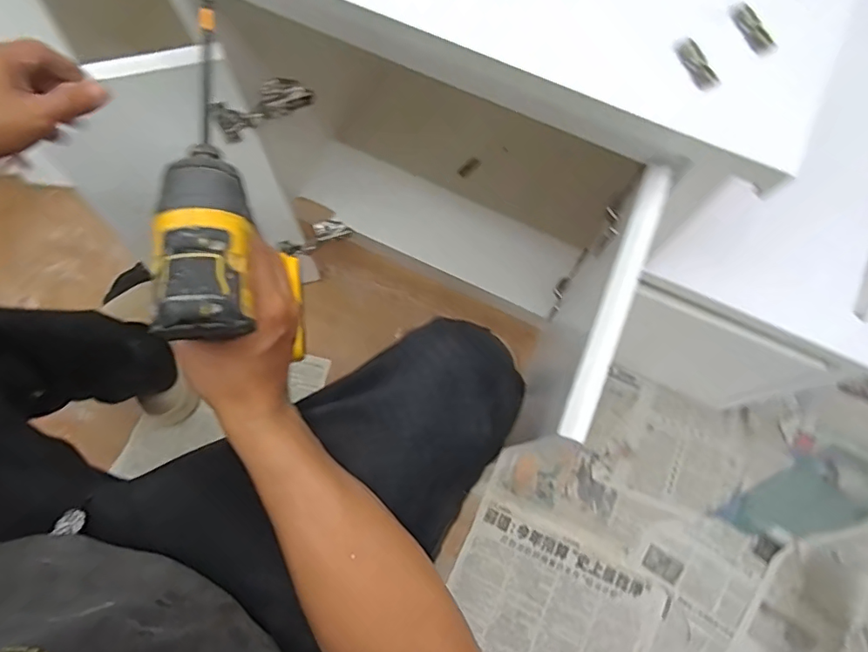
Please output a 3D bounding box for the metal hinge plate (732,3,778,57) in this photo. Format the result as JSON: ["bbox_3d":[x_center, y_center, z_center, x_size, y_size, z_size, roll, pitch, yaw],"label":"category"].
[{"bbox_3d":[0.258,-0.240,0.417,0.018,0.006,0.048,-25,76,-7],"label":"metal hinge plate"}]

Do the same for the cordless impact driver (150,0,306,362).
[{"bbox_3d":[-0.163,-0.086,0.429,0.067,0.209,0.241,-16,74,-2],"label":"cordless impact driver"}]

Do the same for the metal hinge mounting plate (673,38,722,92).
[{"bbox_3d":[0.209,-0.208,0.408,0.018,0.009,0.047,-22,75,-6],"label":"metal hinge mounting plate"}]

